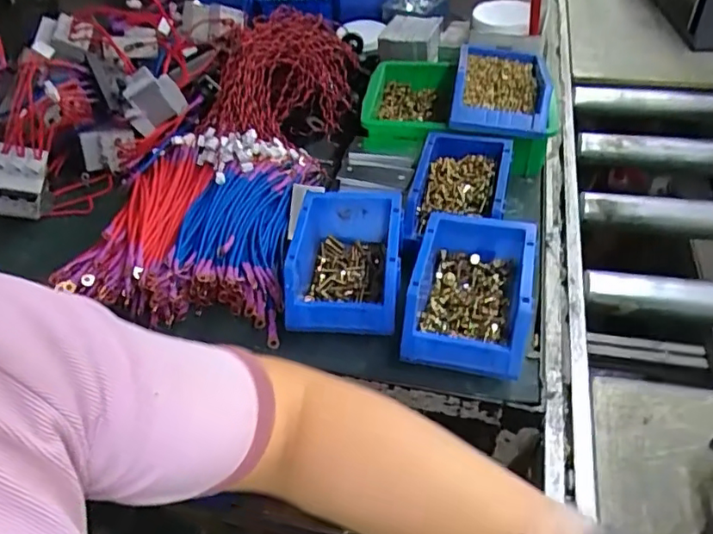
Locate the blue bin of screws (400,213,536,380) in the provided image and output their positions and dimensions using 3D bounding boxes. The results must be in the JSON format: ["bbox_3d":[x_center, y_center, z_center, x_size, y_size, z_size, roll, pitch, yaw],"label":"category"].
[{"bbox_3d":[0.107,0.019,0.536,0.111,0.055,0.152,8,46,14],"label":"blue bin of screws"}]

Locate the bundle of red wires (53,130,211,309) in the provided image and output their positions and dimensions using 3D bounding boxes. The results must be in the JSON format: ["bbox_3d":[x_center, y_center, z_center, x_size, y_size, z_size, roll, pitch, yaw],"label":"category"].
[{"bbox_3d":[-0.237,-0.065,0.671,0.095,0.035,0.250,1,44,7],"label":"bundle of red wires"}]

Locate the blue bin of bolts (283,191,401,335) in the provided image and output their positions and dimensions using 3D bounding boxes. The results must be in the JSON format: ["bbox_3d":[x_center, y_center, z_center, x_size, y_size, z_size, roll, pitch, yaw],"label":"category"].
[{"bbox_3d":[-0.010,-0.007,0.584,0.108,0.066,0.151,0,44,6],"label":"blue bin of bolts"}]

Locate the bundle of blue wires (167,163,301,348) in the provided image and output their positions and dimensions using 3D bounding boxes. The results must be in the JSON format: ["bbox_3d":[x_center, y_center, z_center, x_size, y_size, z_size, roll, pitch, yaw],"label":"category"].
[{"bbox_3d":[-0.139,-0.034,0.641,0.121,0.035,0.242,-3,44,2],"label":"bundle of blue wires"}]

